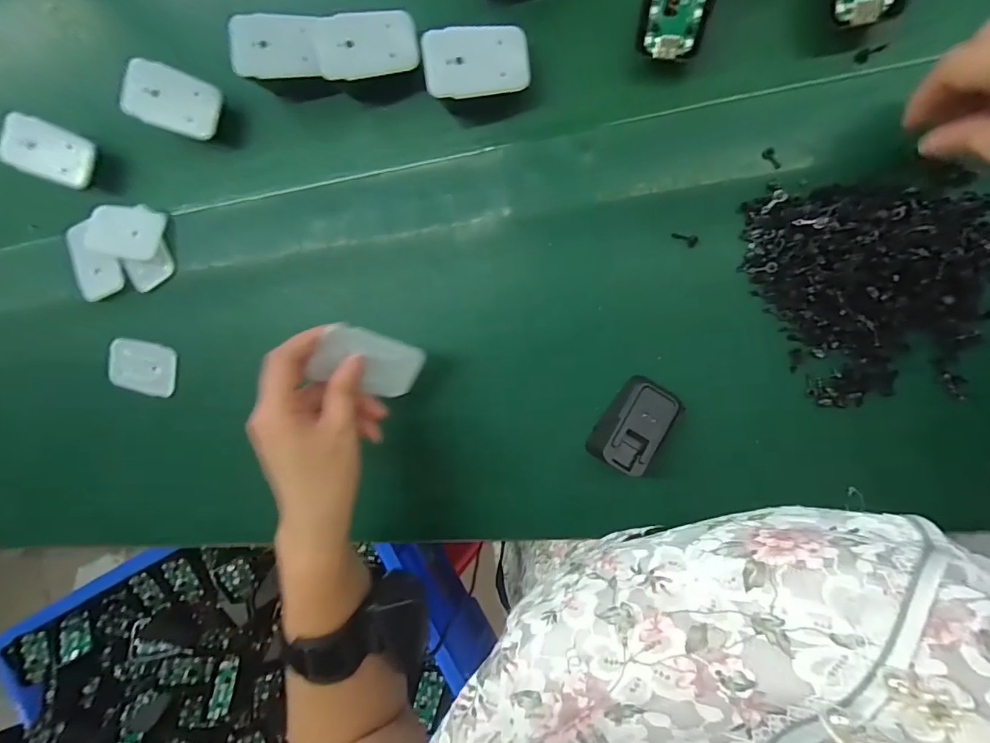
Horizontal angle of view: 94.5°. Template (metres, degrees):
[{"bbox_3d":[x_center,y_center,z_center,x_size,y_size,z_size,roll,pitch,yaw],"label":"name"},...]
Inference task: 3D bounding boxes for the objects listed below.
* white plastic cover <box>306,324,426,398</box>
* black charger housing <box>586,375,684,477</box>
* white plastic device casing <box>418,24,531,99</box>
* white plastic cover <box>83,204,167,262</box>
[{"bbox_3d":[-0.083,-0.006,0.309,0.071,0.009,0.040,18,100,-30],"label":"white plastic cover"},{"bbox_3d":[0.096,0.038,0.321,0.043,0.027,0.064,35,84,4],"label":"black charger housing"},{"bbox_3d":[-0.012,-0.207,0.305,0.069,0.004,0.042,-8,98,-5],"label":"white plastic device casing"},{"bbox_3d":[-0.313,-0.120,0.389,0.053,0.008,0.048,19,89,-15],"label":"white plastic cover"}]

